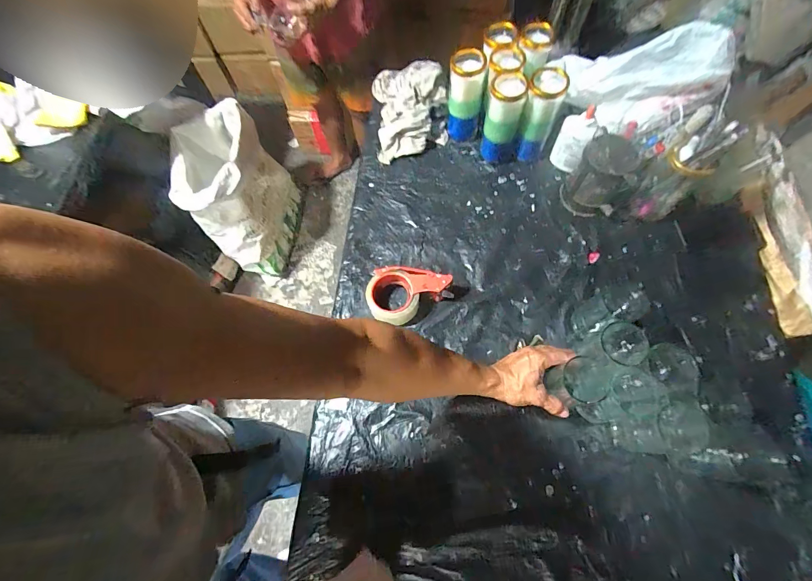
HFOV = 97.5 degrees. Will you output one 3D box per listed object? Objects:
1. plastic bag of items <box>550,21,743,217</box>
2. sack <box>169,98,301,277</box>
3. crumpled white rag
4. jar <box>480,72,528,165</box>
[{"bbox_3d":[0.478,-0.321,0.719,0.313,0.223,0.274,2,67,3],"label":"plastic bag of items"},{"bbox_3d":[-0.612,-0.366,1.398,0.316,0.563,0.414,-22,68,-6],"label":"sack"},{"bbox_3d":[0.006,-0.455,0.868,0.174,0.113,0.287,-3,67,0],"label":"crumpled white rag"},{"bbox_3d":[0.206,-0.357,0.761,0.076,0.176,0.073,-1,67,2],"label":"jar"}]

